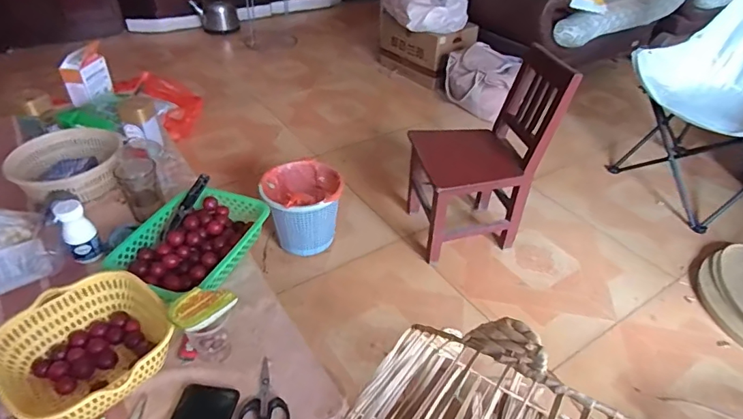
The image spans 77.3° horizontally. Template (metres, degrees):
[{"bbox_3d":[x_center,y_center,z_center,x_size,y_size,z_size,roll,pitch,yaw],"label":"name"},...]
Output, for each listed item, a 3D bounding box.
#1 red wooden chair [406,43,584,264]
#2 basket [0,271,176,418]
[{"bbox_3d":[0.318,-0.152,1.382,0.340,0.551,0.290,-6,40,-9],"label":"red wooden chair"},{"bbox_3d":[-0.379,0.191,0.628,0.200,0.075,0.200,1,39,-1],"label":"basket"}]

